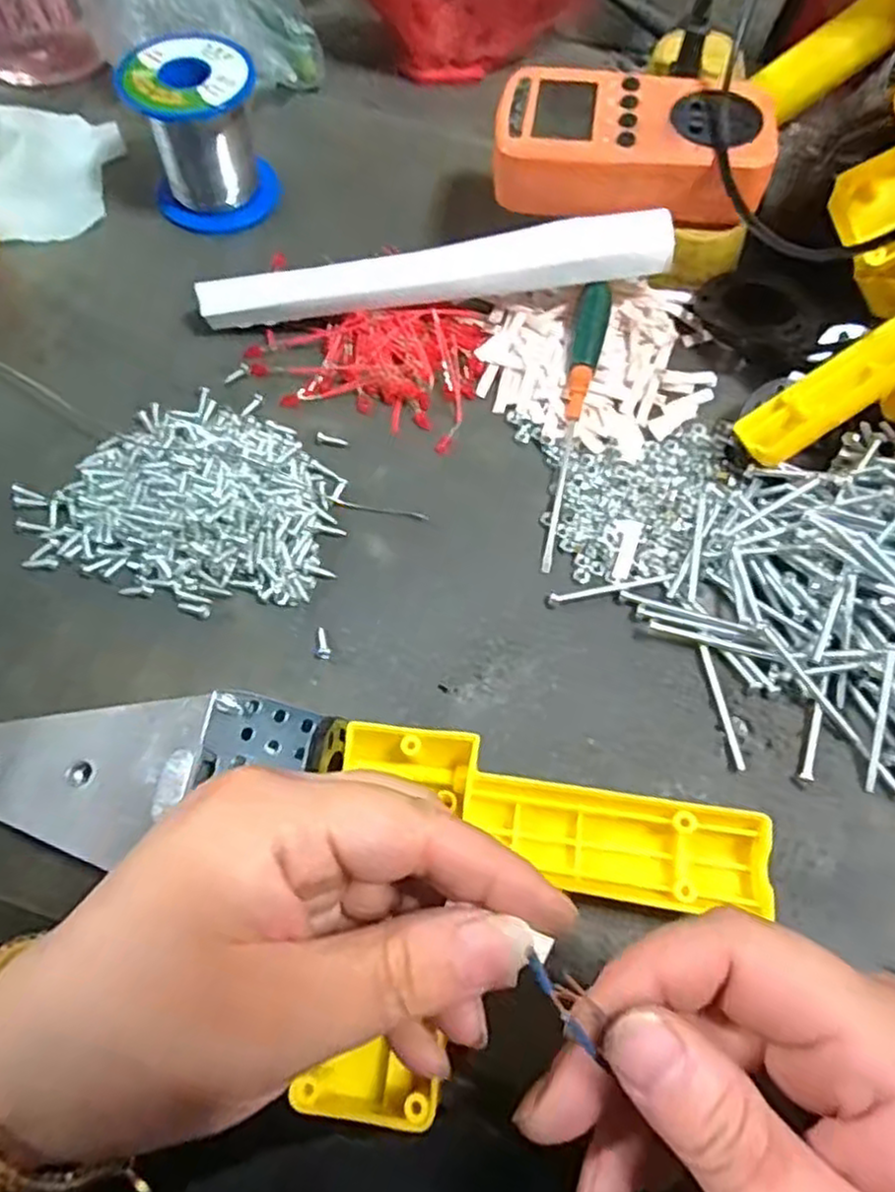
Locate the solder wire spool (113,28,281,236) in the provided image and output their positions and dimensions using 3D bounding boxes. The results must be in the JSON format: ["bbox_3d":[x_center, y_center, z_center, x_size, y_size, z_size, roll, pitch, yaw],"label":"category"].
[{"bbox_3d":[-0.128,-0.241,0.371,0.063,0.065,0.059,1,66,-2],"label":"solder wire spool"}]

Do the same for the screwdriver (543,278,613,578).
[{"bbox_3d":[0.058,-0.082,0.330,0.015,0.016,0.151,11,74,3],"label":"screwdriver"}]

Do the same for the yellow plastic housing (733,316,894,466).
[{"bbox_3d":[0.172,-0.093,0.299,0.100,0.018,0.028,-36,70,17],"label":"yellow plastic housing"}]

